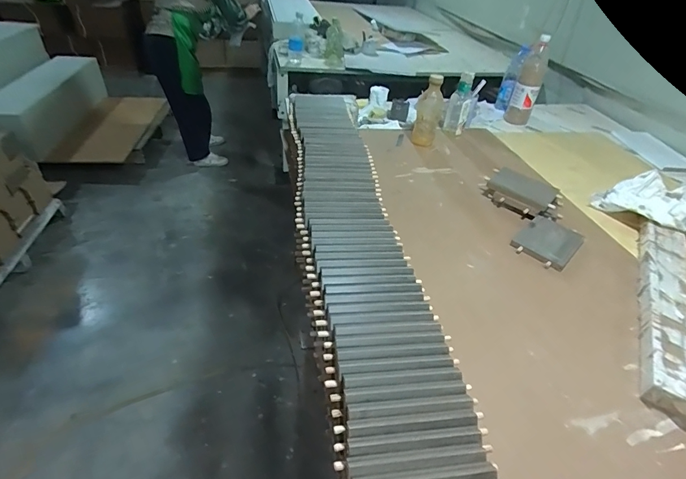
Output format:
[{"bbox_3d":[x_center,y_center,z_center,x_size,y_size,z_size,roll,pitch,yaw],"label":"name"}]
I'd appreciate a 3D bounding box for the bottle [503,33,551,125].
[{"bbox_3d":[0.695,-0.586,1.437,0.094,0.287,0.080,16,41,9],"label":"bottle"}]

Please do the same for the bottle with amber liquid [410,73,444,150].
[{"bbox_3d":[0.261,-0.386,1.179,0.075,0.209,0.072,12,41,6],"label":"bottle with amber liquid"}]

